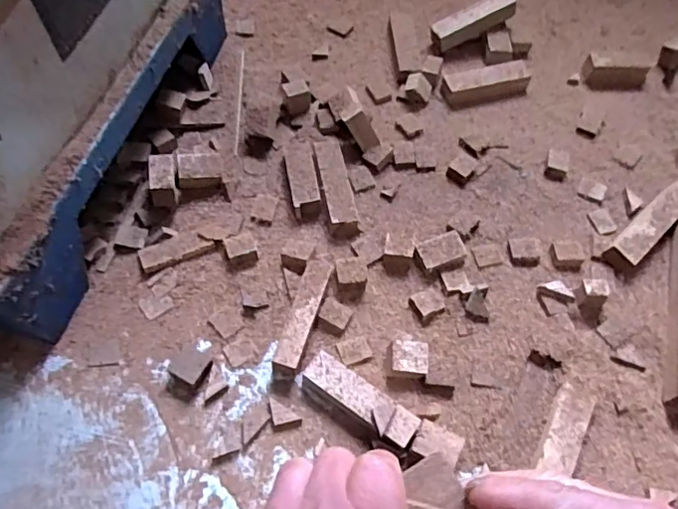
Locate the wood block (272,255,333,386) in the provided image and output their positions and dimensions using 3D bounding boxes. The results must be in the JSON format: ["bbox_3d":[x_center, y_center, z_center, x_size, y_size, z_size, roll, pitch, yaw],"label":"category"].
[{"bbox_3d":[-0.040,0.065,0.649,0.031,0.033,0.159,16,61,6],"label":"wood block"}]

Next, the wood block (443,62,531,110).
[{"bbox_3d":[0.226,-0.259,0.851,0.136,0.029,0.043,-12,62,-10],"label":"wood block"}]

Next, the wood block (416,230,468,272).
[{"bbox_3d":[0.127,0.000,0.694,0.055,0.028,0.041,-18,63,-13],"label":"wood block"}]

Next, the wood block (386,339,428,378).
[{"bbox_3d":[0.078,0.118,0.632,0.045,0.025,0.036,6,61,0],"label":"wood block"}]

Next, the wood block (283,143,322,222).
[{"bbox_3d":[-0.048,-0.099,0.742,0.037,0.024,0.102,-8,62,-8],"label":"wood block"}]

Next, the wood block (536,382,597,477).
[{"bbox_3d":[0.244,0.192,0.603,0.038,0.023,0.098,27,63,11],"label":"wood block"}]

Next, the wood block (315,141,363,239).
[{"bbox_3d":[-0.003,-0.092,0.743,0.039,0.023,0.146,-10,62,-9],"label":"wood block"}]

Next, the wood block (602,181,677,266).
[{"bbox_3d":[0.409,-0.037,0.734,0.157,0.034,0.039,-39,70,-22],"label":"wood block"}]

